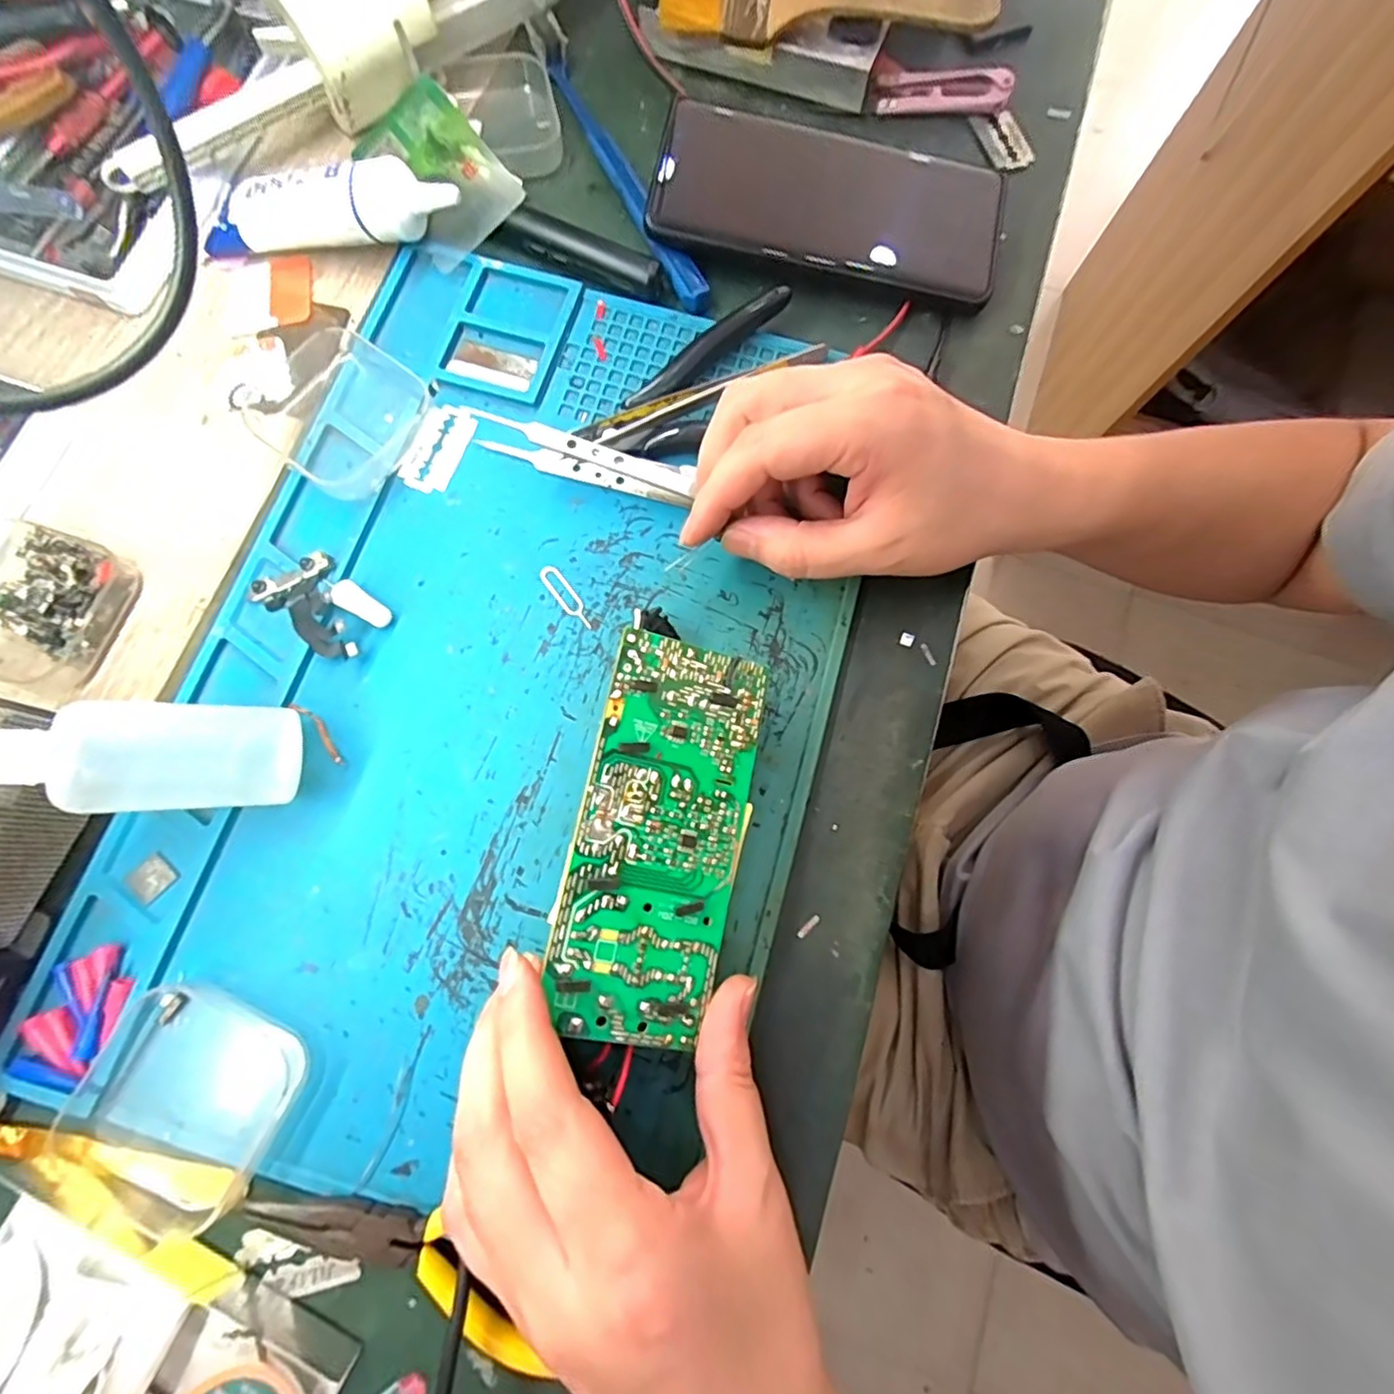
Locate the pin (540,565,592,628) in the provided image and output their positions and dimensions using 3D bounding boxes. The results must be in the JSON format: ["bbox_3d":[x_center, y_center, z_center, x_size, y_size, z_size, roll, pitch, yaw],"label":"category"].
[{"bbox_3d":[-0.055,-0.042,0.263,0.009,0.004,0.033,-36,80,-9],"label":"pin"}]

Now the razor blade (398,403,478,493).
[{"bbox_3d":[-0.115,-0.111,0.278,0.024,0.004,0.042,21,77,4],"label":"razor blade"}]

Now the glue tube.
[{"bbox_3d":[-0.171,-0.224,0.287,0.127,0.023,0.027,1,76,11],"label":"glue tube"}]

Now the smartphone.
[{"bbox_3d":[0.063,-0.235,0.297,0.162,0.010,0.076,11,80,-2],"label":"smartphone"}]

